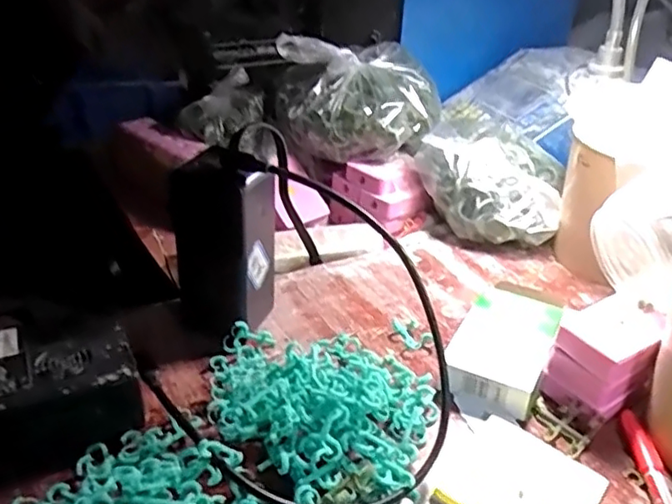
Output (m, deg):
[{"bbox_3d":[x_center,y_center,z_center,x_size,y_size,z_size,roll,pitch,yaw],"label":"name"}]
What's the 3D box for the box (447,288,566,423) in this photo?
[{"bbox_3d":[0.118,0.068,0.439,0.059,0.027,0.112,18,35,24],"label":"box"}]

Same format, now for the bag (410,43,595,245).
[{"bbox_3d":[0.179,-0.139,0.661,0.139,0.076,0.317,13,47,17],"label":"bag"}]

